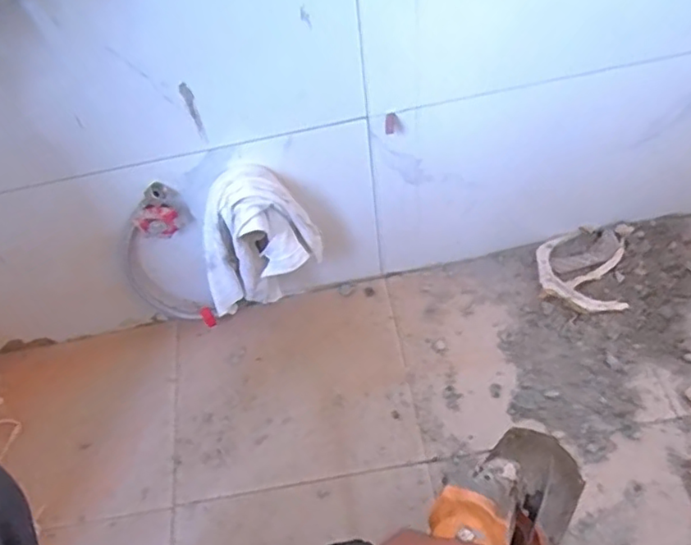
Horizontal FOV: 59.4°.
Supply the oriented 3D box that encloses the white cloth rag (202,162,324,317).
[{"bbox_3d":[-0.099,-0.036,0.692,0.131,0.165,0.074,-19,52,-8],"label":"white cloth rag"}]

